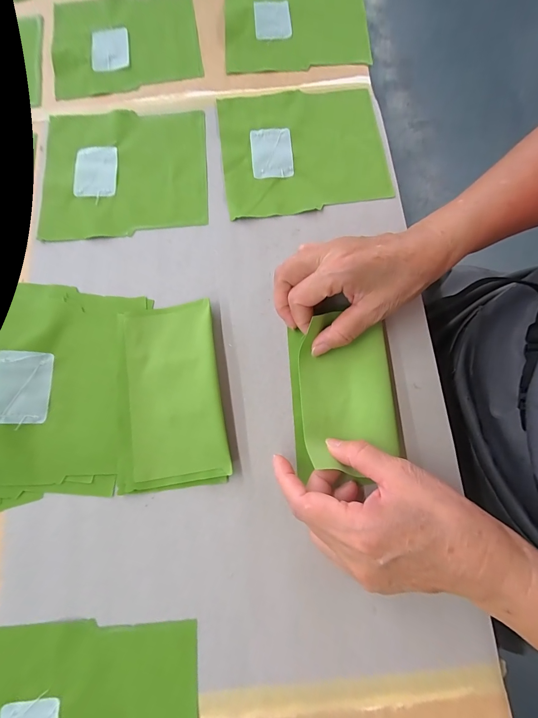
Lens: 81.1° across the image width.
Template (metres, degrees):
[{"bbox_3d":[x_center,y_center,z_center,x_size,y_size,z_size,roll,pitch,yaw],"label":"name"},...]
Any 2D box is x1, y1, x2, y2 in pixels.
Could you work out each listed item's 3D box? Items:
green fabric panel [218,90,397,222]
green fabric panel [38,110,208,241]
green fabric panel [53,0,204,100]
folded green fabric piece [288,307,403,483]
[{"bbox_3d":[0.035,-0.221,0.328,0.163,0.004,0.149,-7,77,-2],"label":"green fabric panel"},{"bbox_3d":[-0.147,-0.194,0.324,0.163,0.005,0.144,-5,77,-1],"label":"green fabric panel"},{"bbox_3d":[-0.167,-0.372,0.366,0.165,0.007,0.138,-9,77,-2],"label":"green fabric panel"},{"bbox_3d":[0.062,0.028,0.264,0.084,0.022,0.129,-3,77,-1],"label":"folded green fabric piece"}]

